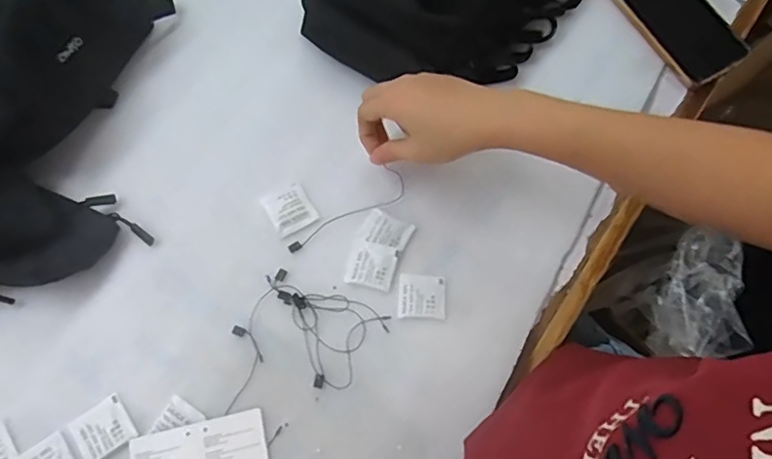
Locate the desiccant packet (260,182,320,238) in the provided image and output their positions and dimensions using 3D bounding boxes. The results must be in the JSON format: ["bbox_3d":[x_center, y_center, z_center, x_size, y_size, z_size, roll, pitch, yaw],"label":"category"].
[{"bbox_3d":[-0.086,-0.019,0.488,0.038,0.007,0.040,-29,74,-10],"label":"desiccant packet"}]

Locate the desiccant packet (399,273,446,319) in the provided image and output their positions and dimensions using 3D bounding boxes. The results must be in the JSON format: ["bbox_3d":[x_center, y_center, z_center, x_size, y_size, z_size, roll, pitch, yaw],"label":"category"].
[{"bbox_3d":[0.031,0.057,0.467,0.039,0.007,0.039,3,71,0],"label":"desiccant packet"}]

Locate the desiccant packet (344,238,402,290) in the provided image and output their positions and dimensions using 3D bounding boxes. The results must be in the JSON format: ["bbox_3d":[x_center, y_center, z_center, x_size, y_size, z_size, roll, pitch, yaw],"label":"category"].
[{"bbox_3d":[-0.012,0.031,0.473,0.040,0.004,0.038,15,71,5],"label":"desiccant packet"}]

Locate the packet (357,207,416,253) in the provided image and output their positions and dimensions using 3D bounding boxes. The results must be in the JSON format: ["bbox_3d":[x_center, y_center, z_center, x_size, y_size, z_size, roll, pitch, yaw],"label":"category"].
[{"bbox_3d":[0.000,0.001,0.483,0.043,0.004,0.033,24,72,8],"label":"packet"}]

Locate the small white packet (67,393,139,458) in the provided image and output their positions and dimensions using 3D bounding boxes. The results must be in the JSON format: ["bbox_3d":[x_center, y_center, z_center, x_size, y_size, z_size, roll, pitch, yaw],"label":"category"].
[{"bbox_3d":[-0.221,0.156,0.427,0.042,0.004,0.039,-33,74,-11],"label":"small white packet"}]

